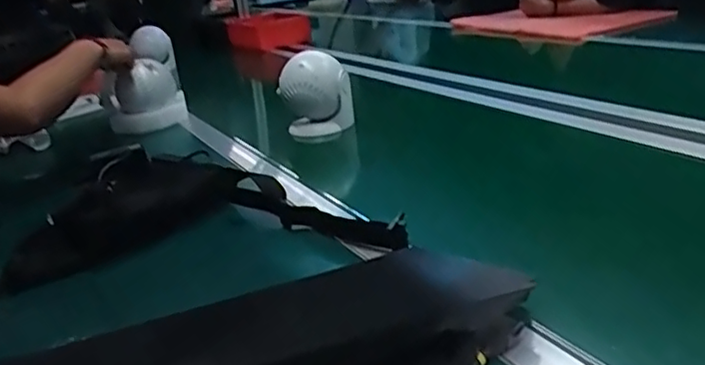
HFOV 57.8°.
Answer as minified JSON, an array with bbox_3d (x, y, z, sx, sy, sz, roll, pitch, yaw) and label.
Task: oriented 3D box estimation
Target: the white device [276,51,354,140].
[{"bbox_3d":[-0.065,-0.149,1.095,0.114,0.140,0.090,-12,21,-10],"label":"white device"}]

